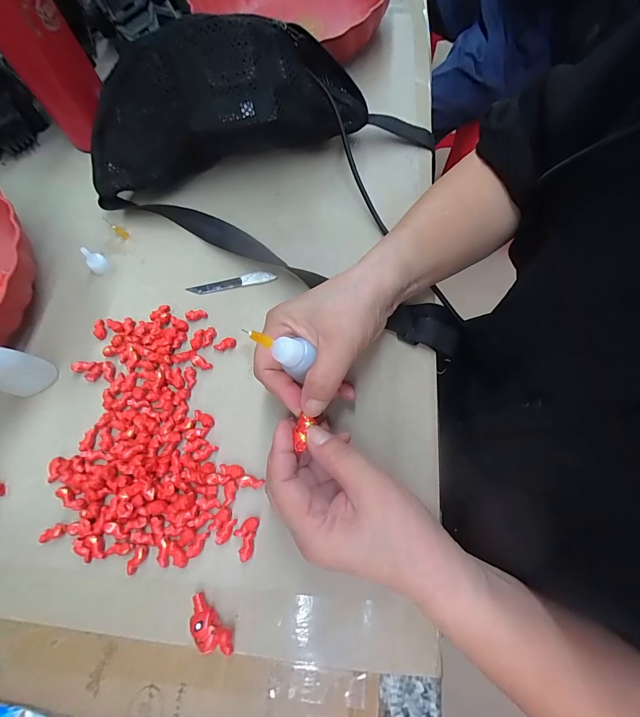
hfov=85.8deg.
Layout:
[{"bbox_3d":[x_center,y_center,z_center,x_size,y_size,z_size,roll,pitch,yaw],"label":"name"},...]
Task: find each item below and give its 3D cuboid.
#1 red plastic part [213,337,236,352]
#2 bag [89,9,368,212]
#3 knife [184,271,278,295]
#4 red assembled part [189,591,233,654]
[{"bbox_3d":[-0.081,-0.012,0.291,0.019,0.007,0.008,-18,69,-5],"label":"red plastic part"},{"bbox_3d":[-0.088,-0.219,0.317,0.266,0.113,0.063,-16,69,-4],"label":"bag"},{"bbox_3d":[-0.081,-0.070,0.315,0.081,0.007,0.011,-9,68,-1],"label":"knife"},{"bbox_3d":[-0.070,0.169,0.217,0.038,0.014,0.015,38,75,16],"label":"red assembled part"}]

